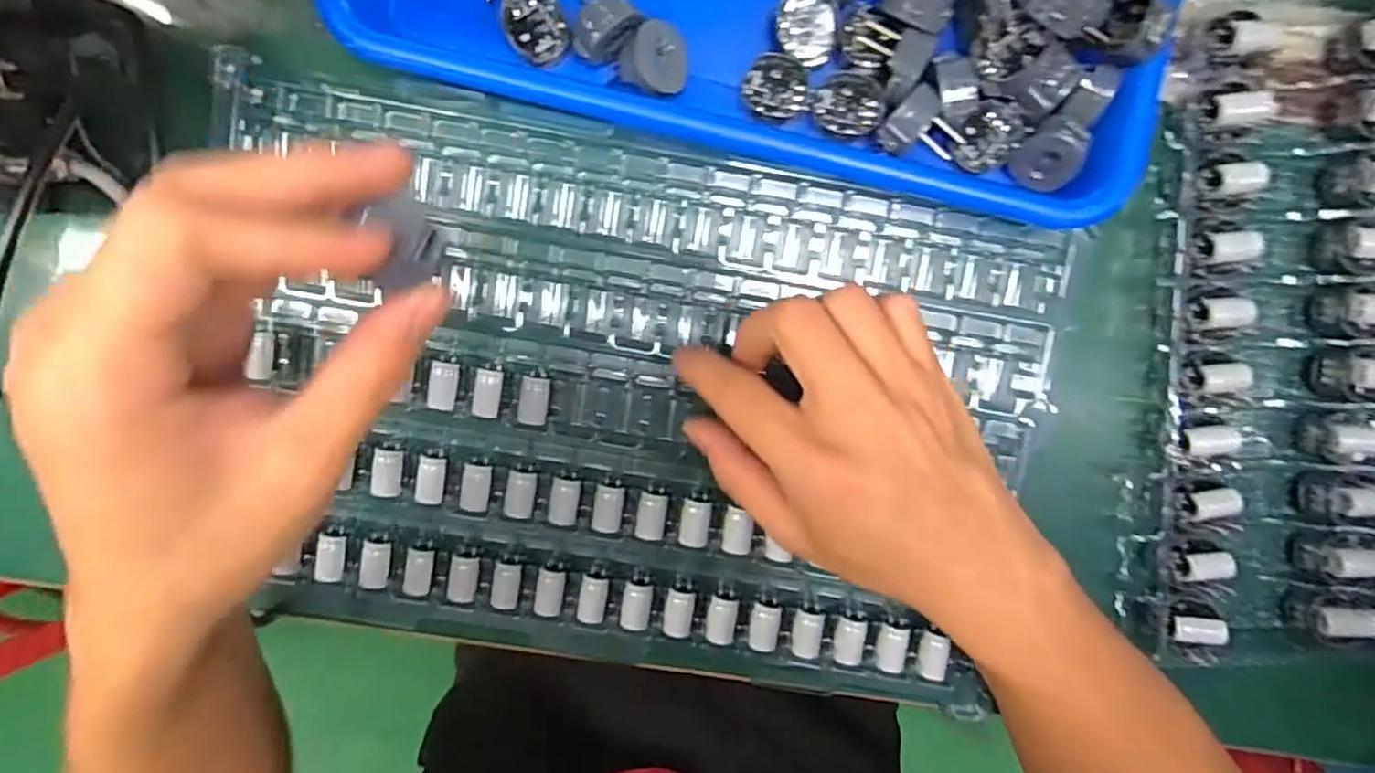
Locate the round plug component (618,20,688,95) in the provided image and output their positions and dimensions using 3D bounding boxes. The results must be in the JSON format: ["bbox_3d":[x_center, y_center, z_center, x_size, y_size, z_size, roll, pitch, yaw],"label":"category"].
[{"bbox_3d":[-0.014,-0.130,0.272,0.027,0.017,0.027,1,88,-37],"label":"round plug component"}]

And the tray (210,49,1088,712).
[{"bbox_3d":[-0.023,0.006,0.296,0.343,0.017,0.220,10,95,-2],"label":"tray"}]

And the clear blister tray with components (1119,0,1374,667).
[{"bbox_3d":[0.319,-0.017,0.299,0.232,0.033,0.291,0,96,-1],"label":"clear blister tray with components"}]

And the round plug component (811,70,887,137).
[{"bbox_3d":[0.066,-0.116,0.275,0.027,0.009,0.025,1,95,-1],"label":"round plug component"}]

